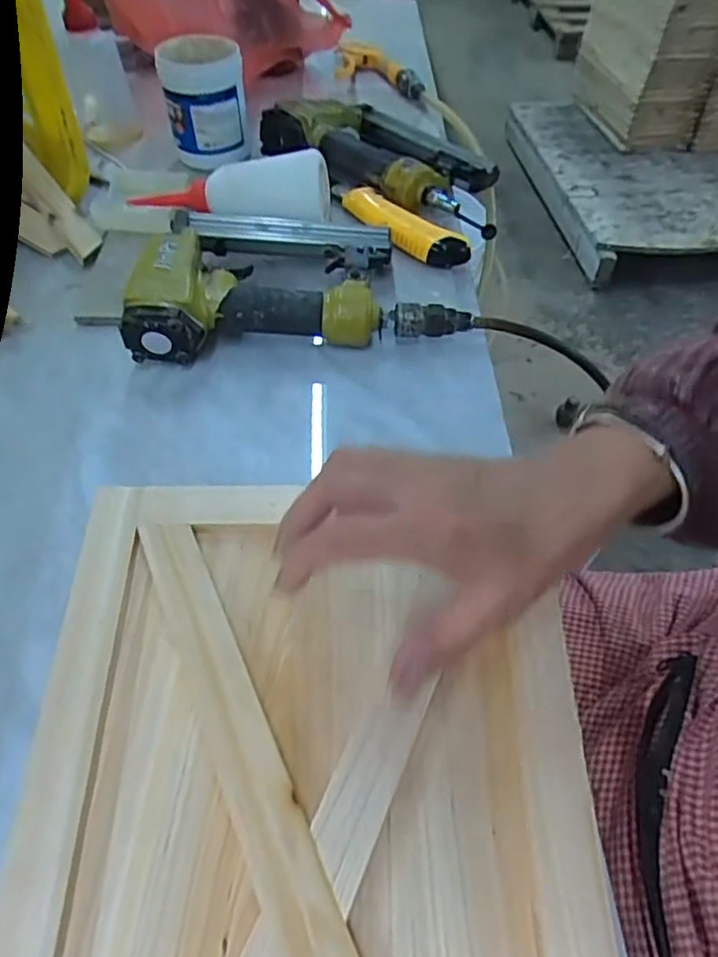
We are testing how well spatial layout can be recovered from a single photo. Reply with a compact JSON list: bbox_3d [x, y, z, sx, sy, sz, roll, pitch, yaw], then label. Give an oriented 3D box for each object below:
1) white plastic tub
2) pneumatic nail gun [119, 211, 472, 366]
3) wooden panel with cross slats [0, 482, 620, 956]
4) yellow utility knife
[{"bbox_3d":[-0.146,-0.363,0.601,0.077,0.089,0.071,-13,52,-11],"label":"white plastic tub"},{"bbox_3d":[-0.050,-0.157,0.478,0.244,0.066,0.134,-7,53,-6],"label":"pneumatic nail gun"},{"bbox_3d":[-0.020,0.175,0.231,0.232,0.024,0.420,-4,50,1],"label":"wooden panel with cross slats"},{"bbox_3d":[0.033,-0.223,0.549,0.041,0.029,0.147,-29,54,-19],"label":"yellow utility knife"}]

